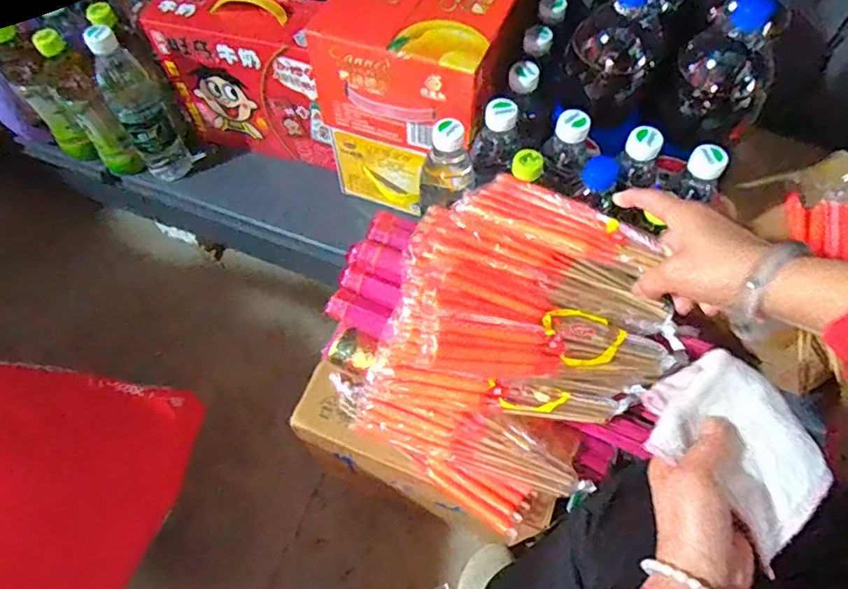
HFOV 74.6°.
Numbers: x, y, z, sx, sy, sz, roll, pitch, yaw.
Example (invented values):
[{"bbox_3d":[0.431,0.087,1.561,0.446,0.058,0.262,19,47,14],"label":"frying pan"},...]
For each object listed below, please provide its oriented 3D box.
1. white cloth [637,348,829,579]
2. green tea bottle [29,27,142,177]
[{"bbox_3d":[0.225,0.107,0.401,0.099,0.029,0.126,-39,67,-18],"label":"white cloth"},{"bbox_3d":[-0.472,-0.264,0.790,0.060,0.200,0.080,-36,67,-17],"label":"green tea bottle"}]

